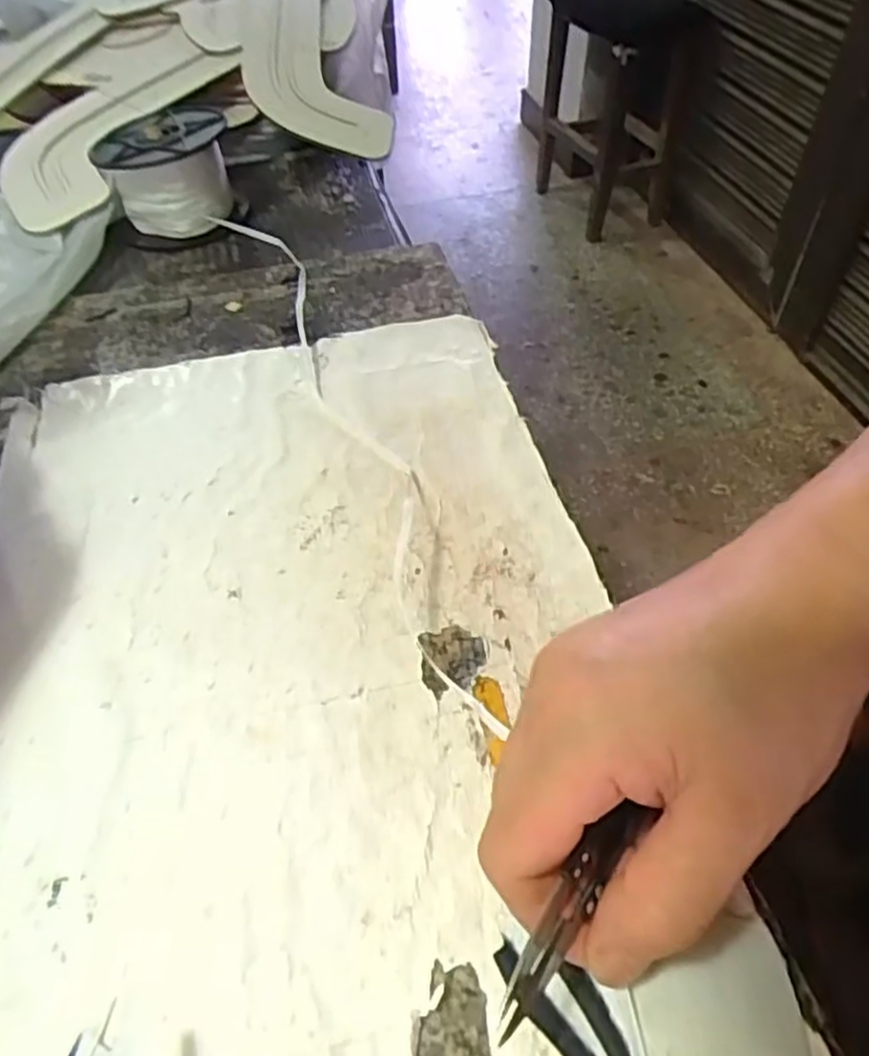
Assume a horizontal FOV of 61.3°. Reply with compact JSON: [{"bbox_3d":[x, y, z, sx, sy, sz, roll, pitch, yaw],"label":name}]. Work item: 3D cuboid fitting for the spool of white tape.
[{"bbox_3d":[-0.185,-0.245,0.510,0.082,0.059,0.072,-7,49,-4],"label":"spool of white tape"}]

